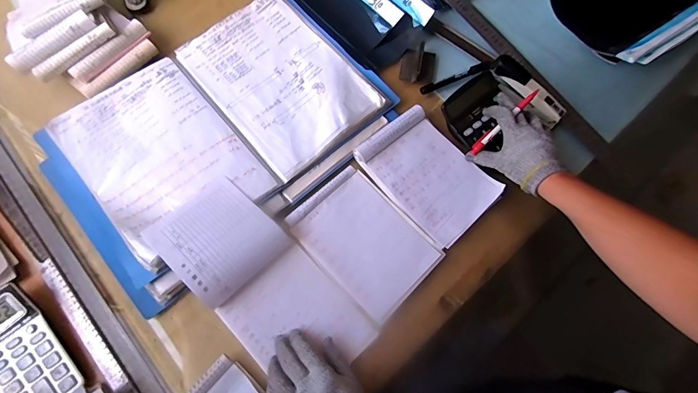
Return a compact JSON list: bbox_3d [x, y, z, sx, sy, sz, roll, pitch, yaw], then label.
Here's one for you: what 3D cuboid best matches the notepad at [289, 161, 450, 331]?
[{"bbox_3d":[0.023,0.061,0.535,0.143,0.014,0.199,-42,76,-16],"label":"notepad"}]

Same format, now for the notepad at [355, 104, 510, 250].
[{"bbox_3d":[0.127,-0.039,0.573,0.142,0.025,0.199,-40,76,-16],"label":"notepad"}]

